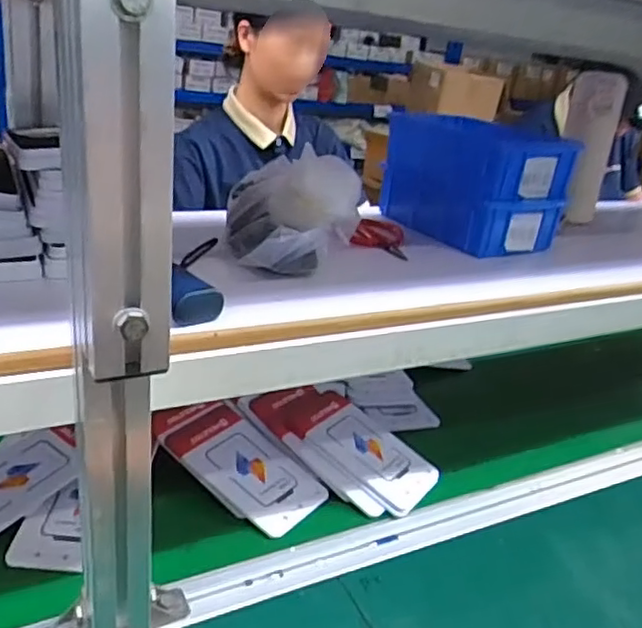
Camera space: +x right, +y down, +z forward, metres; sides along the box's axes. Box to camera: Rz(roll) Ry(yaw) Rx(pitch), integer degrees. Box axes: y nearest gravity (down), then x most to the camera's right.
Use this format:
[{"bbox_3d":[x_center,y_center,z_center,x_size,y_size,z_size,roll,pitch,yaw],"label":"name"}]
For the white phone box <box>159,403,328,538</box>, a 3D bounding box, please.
[{"bbox_3d":[-0.077,0.153,0.655,0.163,0.008,0.089,36,36,26],"label":"white phone box"}]

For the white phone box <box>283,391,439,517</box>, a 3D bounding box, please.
[{"bbox_3d":[0.047,0.142,0.702,0.160,0.012,0.092,36,37,22],"label":"white phone box"}]

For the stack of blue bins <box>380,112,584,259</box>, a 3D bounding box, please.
[{"bbox_3d":[0.179,-0.154,0.765,0.130,0.123,0.174,-8,28,-32],"label":"stack of blue bins"}]

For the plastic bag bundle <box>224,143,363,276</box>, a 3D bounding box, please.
[{"bbox_3d":[-0.024,-0.094,0.585,0.120,0.094,0.144,5,23,-5],"label":"plastic bag bundle"}]

